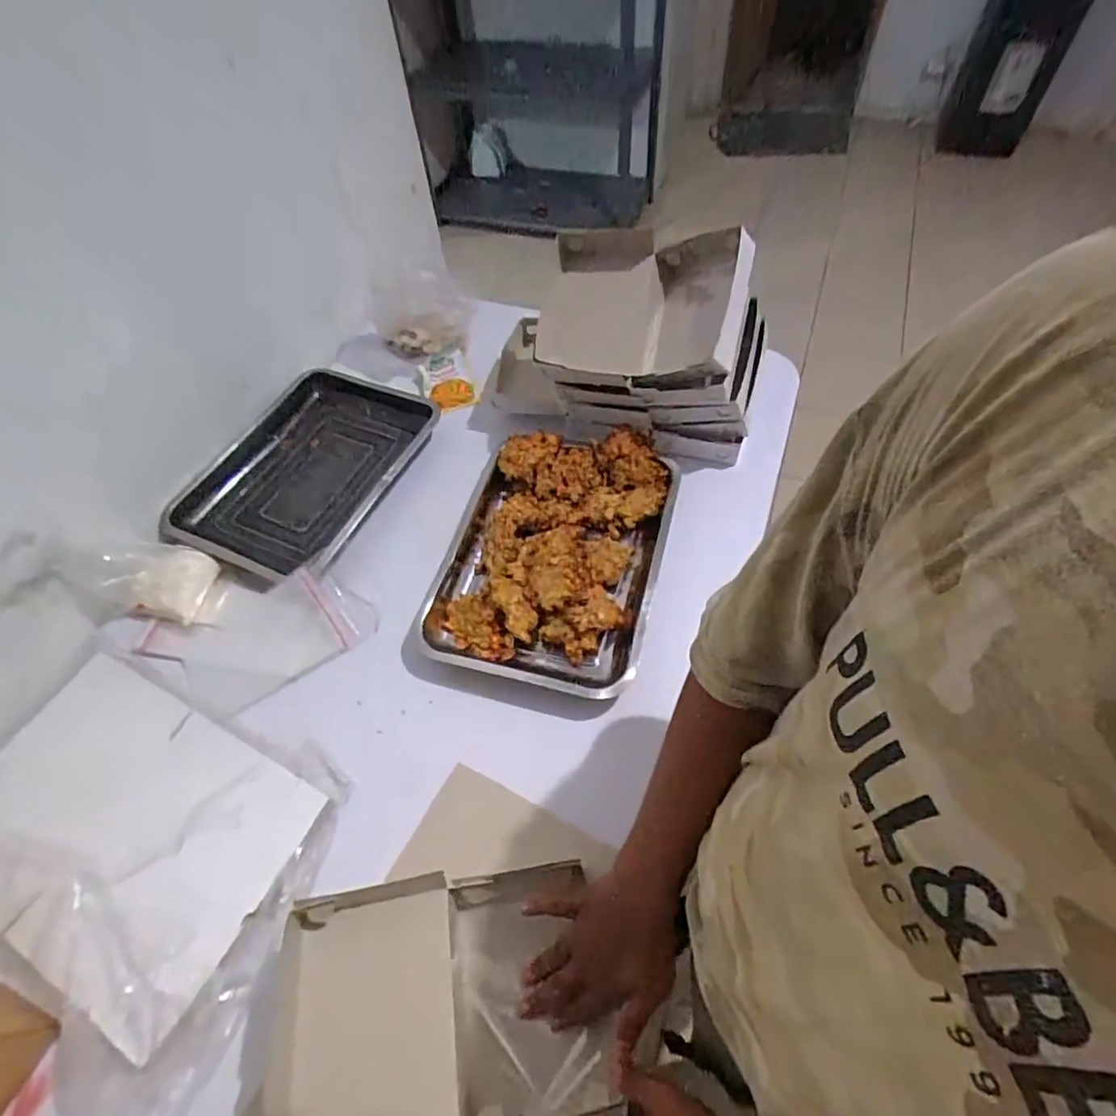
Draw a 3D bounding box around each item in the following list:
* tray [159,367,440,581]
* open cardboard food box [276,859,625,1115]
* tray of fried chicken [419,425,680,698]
[{"bbox_3d":[-0.354,-0.124,0.829,0.261,0.044,0.349,22,61,17],"label":"tray"},{"bbox_3d":[-0.092,0.349,0.462,0.238,0.072,0.177,-13,57,-5],"label":"open cardboard food box"},{"bbox_3d":[-0.005,-0.010,0.737,0.262,0.083,0.334,12,59,12],"label":"tray of fried chicken"}]

